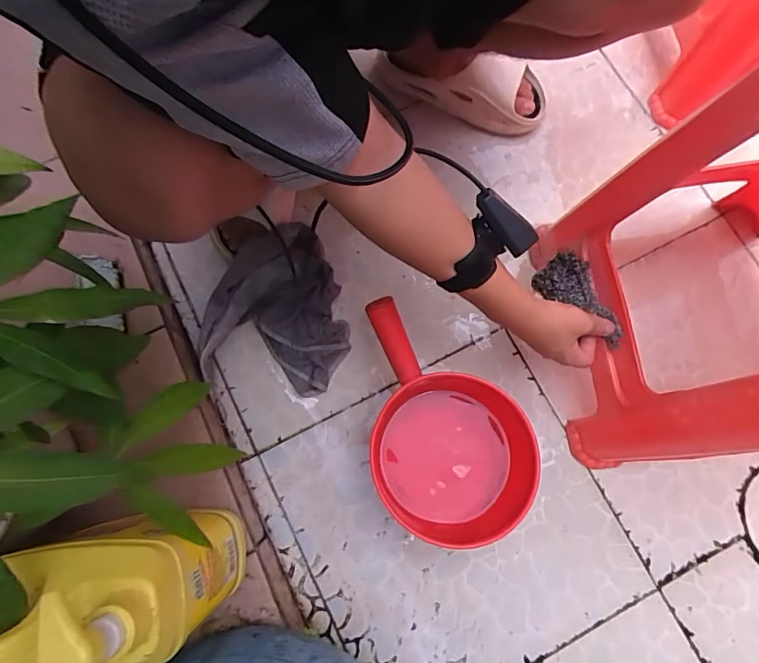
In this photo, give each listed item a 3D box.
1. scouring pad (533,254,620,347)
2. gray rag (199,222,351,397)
[{"bbox_3d":[0.241,-0.036,0.550,0.064,0.031,0.128,-31,65,-7],"label":"scouring pad"},{"bbox_3d":[-0.154,-0.034,0.655,0.201,0.075,0.247,-6,77,-1],"label":"gray rag"}]

